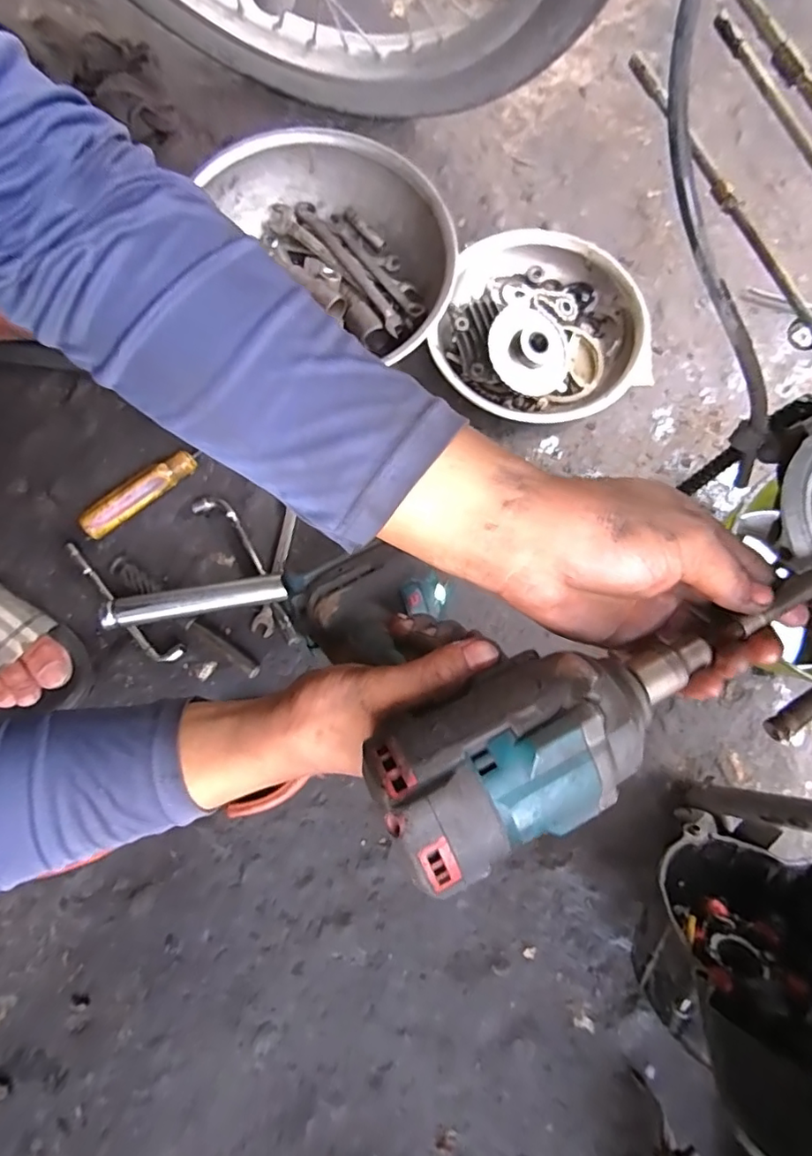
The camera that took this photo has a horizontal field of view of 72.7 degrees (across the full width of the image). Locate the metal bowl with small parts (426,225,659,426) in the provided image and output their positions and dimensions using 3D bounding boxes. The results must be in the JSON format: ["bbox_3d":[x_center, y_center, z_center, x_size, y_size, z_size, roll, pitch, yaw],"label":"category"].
[{"bbox_3d":[0.132,-0.251,0.549,0.210,0.055,0.195,0,77,-1],"label":"metal bowl with small parts"}]

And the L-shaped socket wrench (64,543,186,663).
[{"bbox_3d":[-0.265,0.024,0.505,0.156,0.009,0.026,40,79,8],"label":"L-shaped socket wrench"}]

